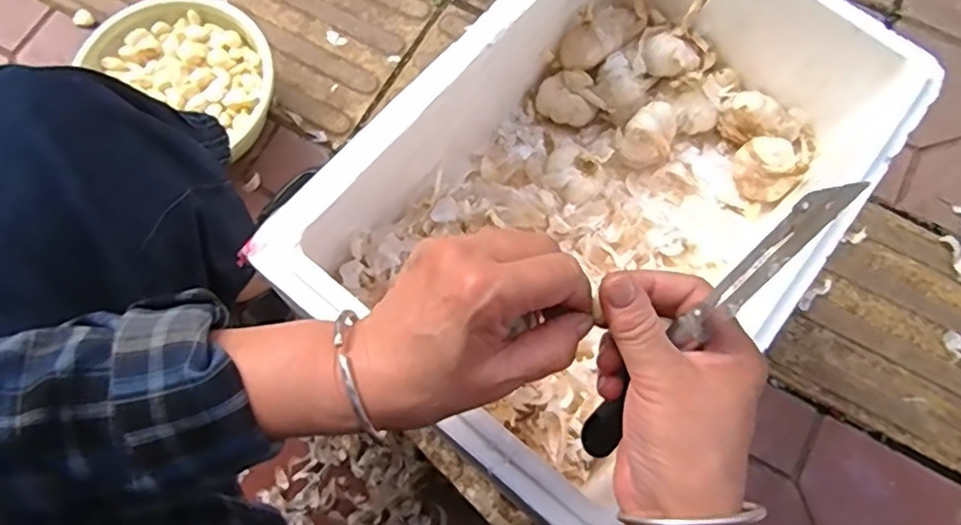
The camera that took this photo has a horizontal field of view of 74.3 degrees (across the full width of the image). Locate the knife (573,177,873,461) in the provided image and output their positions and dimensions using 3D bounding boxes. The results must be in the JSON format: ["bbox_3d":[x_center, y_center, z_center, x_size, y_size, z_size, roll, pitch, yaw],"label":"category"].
[{"bbox_3d":[0.099,0.033,0.290,0.016,0.181,0.017,39,34,9],"label":"knife"}]

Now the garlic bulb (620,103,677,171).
[{"bbox_3d":[0.151,-0.114,0.566,0.044,0.050,0.055,22,78,6],"label":"garlic bulb"}]

